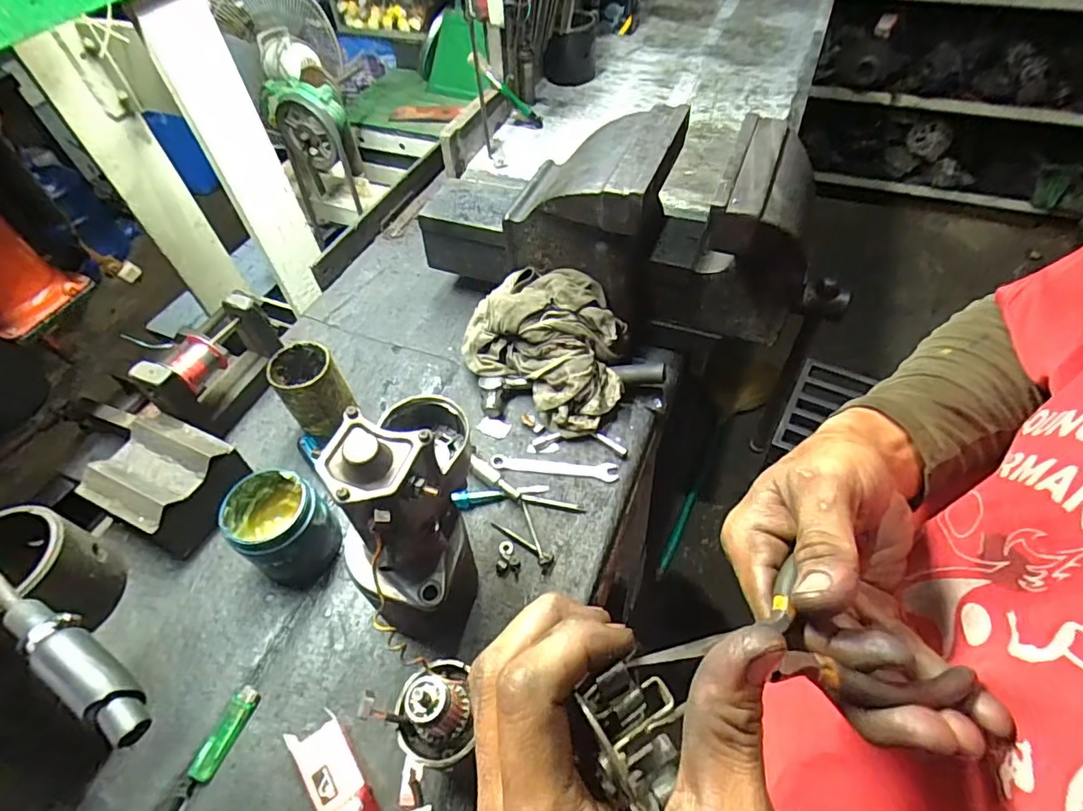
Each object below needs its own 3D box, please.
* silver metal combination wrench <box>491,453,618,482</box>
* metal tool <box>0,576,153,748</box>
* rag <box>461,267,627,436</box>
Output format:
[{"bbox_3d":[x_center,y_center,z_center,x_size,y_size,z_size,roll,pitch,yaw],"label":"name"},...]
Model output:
[{"bbox_3d":[0.015,0.077,0.674,0.155,0.008,0.024,4,53,7],"label":"silver metal combination wrench"},{"bbox_3d":[-0.348,0.129,0.358,0.266,0.027,0.028,26,59,22],"label":"metal tool"},{"bbox_3d":[0.008,-0.090,0.712,0.228,0.109,0.152,31,61,24],"label":"rag"}]

